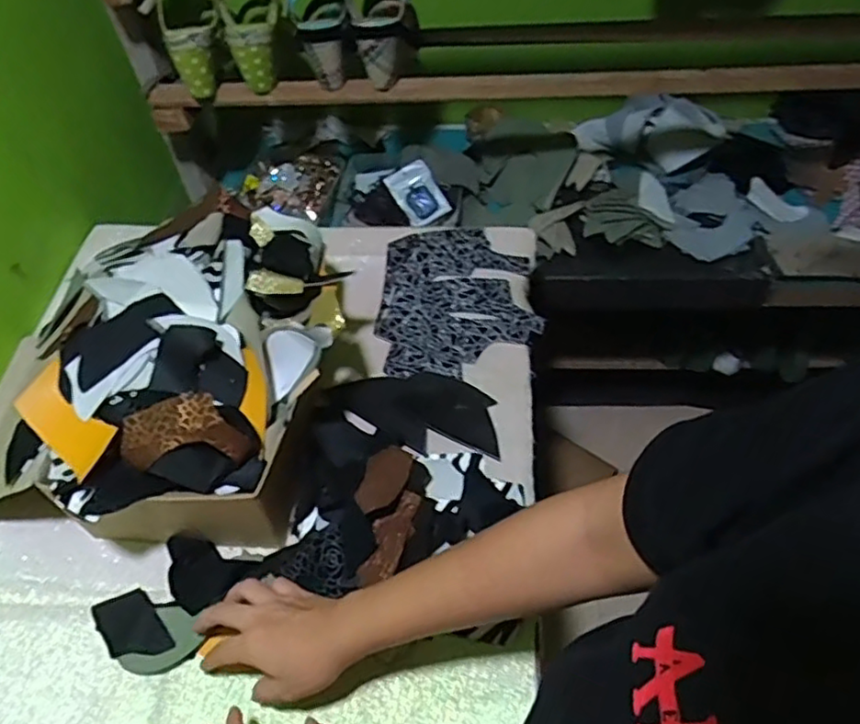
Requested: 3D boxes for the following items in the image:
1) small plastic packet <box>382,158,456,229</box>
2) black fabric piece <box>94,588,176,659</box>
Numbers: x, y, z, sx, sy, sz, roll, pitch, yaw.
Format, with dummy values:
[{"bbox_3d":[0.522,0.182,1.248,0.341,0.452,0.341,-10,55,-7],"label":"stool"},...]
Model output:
[{"bbox_3d":[-0.019,-0.268,1.024,0.071,0.015,0.097,-31,94,11],"label":"small plastic packet"},{"bbox_3d":[-0.269,0.240,0.578,0.049,0.006,0.079,-40,57,-20],"label":"black fabric piece"}]

